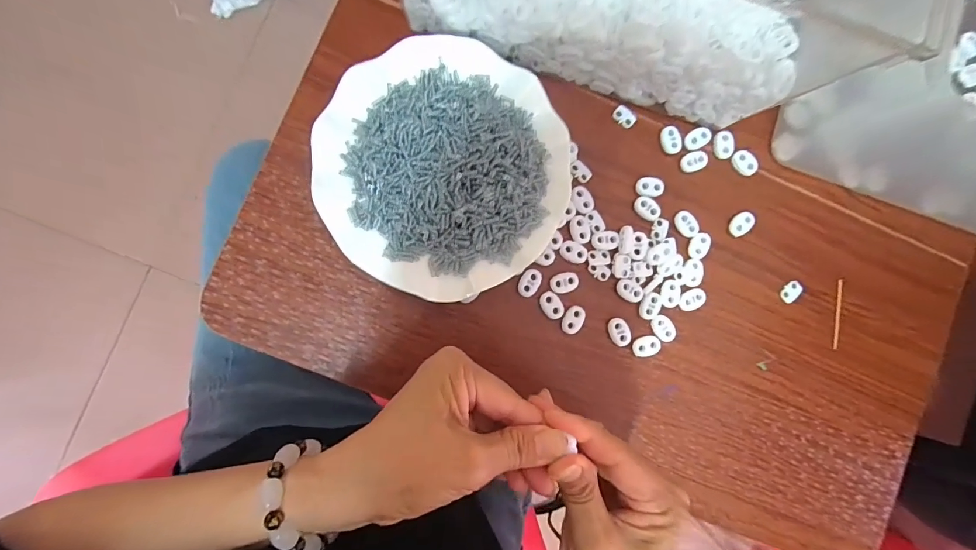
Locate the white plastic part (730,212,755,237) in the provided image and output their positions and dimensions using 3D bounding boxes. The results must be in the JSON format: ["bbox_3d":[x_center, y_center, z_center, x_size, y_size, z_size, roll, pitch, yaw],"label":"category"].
[{"bbox_3d":[0.212,-0.043,0.342,0.014,0.008,0.022,42,86,-3],"label":"white plastic part"}]

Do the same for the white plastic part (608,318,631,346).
[{"bbox_3d":[0.106,0.046,0.329,0.016,0.006,0.023,-21,90,-5],"label":"white plastic part"}]

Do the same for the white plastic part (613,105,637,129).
[{"bbox_3d":[0.114,-0.131,0.339,0.019,0.005,0.014,40,86,-3],"label":"white plastic part"}]

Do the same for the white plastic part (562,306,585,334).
[{"bbox_3d":[0.068,0.036,0.325,0.015,0.004,0.023,26,86,-4],"label":"white plastic part"}]

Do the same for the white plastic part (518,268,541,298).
[{"bbox_3d":[0.033,0.006,0.322,0.016,0.004,0.023,27,86,-4],"label":"white plastic part"}]

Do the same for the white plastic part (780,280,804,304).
[{"bbox_3d":[0.257,0.014,0.346,0.011,0.007,0.020,42,85,-3],"label":"white plastic part"}]

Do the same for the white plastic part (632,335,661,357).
[{"bbox_3d":[0.128,0.057,0.331,0.022,0.005,0.014,-13,90,-5],"label":"white plastic part"}]

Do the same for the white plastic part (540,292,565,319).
[{"bbox_3d":[0.051,0.024,0.324,0.016,0.004,0.023,-27,91,-5],"label":"white plastic part"}]

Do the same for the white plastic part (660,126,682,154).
[{"bbox_3d":[0.151,-0.111,0.338,0.014,0.006,0.023,-10,89,-5],"label":"white plastic part"}]

